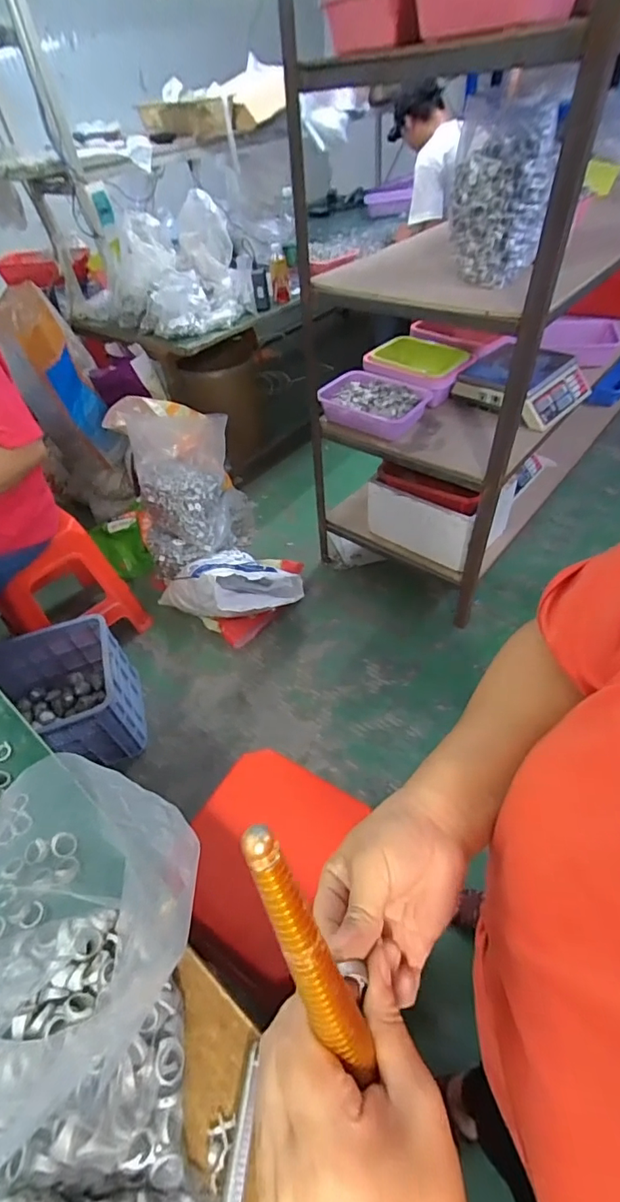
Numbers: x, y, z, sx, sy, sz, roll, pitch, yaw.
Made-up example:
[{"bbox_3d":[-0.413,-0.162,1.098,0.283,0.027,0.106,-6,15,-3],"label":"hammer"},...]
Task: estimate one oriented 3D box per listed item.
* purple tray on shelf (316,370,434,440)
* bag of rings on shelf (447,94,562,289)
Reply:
[{"bbox_3d":[0.184,-0.572,1.409,0.279,0.090,0.172,29,57,28],"label":"purple tray on shelf"},{"bbox_3d":[0.349,-0.745,0.897,0.175,0.261,0.084,12,51,16],"label":"bag of rings on shelf"}]

